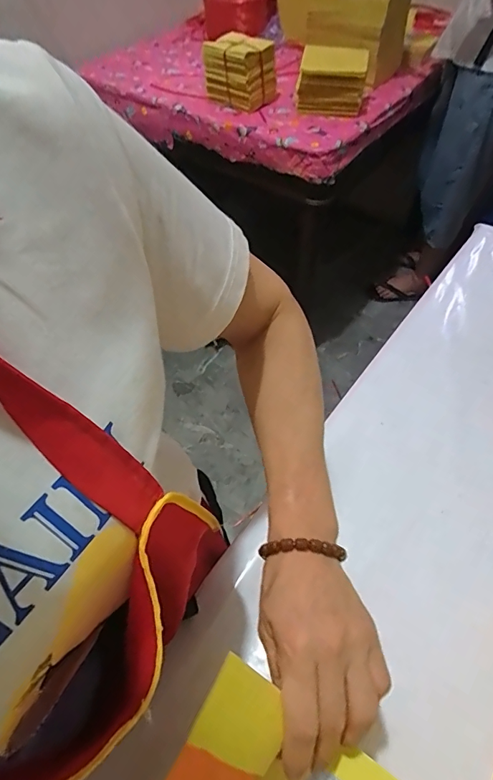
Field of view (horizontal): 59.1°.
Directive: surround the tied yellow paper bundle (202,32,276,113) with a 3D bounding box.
[{"bbox_3d":[-0.017,-0.857,1.170,0.165,0.137,0.132,33,62,24],"label":"tied yellow paper bundle"}]

